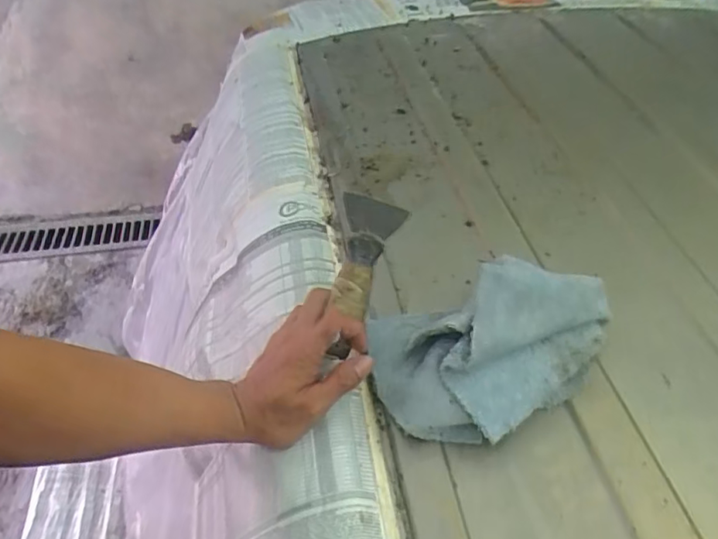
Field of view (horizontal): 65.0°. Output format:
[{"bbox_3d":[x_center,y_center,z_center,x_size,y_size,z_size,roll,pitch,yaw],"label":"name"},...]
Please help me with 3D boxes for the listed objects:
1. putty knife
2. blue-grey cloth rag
[{"bbox_3d":[0.000,0.007,0.484,0.049,0.022,0.137,12,83,9],"label":"putty knife"},{"bbox_3d":[0.118,0.055,0.475,0.202,0.073,0.149,-9,49,-11],"label":"blue-grey cloth rag"}]

